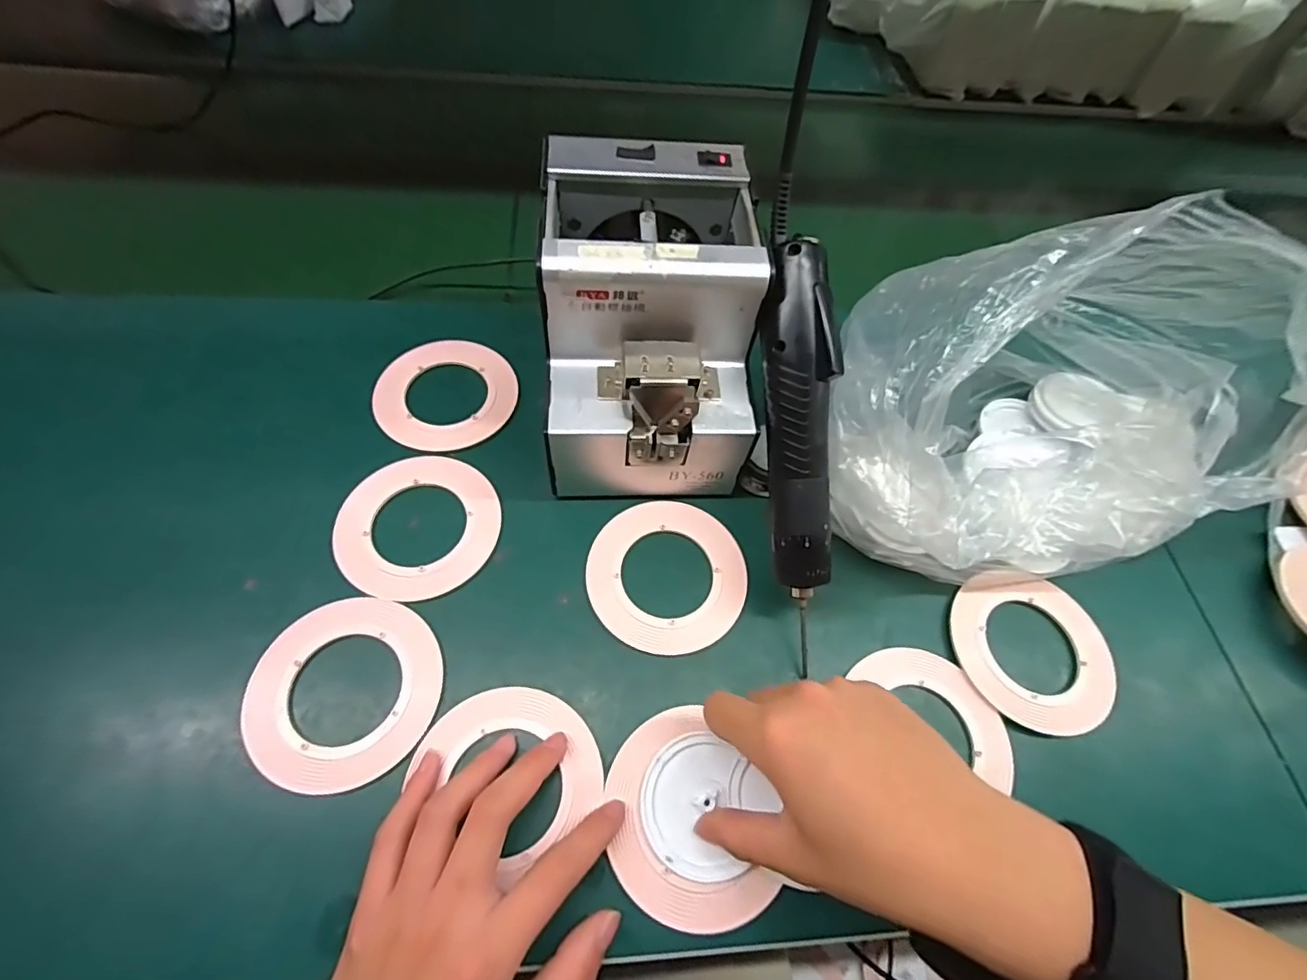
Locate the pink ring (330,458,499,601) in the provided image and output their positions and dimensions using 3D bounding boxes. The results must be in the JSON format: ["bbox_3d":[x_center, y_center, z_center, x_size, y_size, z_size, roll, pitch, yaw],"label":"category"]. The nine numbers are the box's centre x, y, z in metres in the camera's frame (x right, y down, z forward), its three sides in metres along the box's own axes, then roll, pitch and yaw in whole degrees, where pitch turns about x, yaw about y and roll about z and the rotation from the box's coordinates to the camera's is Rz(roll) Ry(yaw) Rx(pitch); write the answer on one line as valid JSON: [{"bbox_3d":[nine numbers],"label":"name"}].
[{"bbox_3d":[-0.153,0.021,0.360,0.099,0.007,0.098,2,60,-4],"label":"pink ring"}]

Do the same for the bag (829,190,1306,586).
[{"bbox_3d":[0.245,-0.054,0.329,0.278,0.192,0.191,-20,64,-15],"label":"bag"}]

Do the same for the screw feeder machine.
[{"bbox_3d":[-0.003,-0.102,0.361,0.125,0.147,0.169,1,61,-4],"label":"screw feeder machine"}]

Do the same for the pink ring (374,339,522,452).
[{"bbox_3d":[-0.156,-0.075,0.416,0.101,0.005,0.100,2,60,-4],"label":"pink ring"}]

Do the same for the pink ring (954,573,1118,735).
[{"bbox_3d":[0.241,0.100,0.350,0.101,0.007,0.097,2,60,-4],"label":"pink ring"}]

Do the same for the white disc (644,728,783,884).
[{"bbox_3d":[0.025,0.165,0.288,0.063,0.014,0.062,2,64,-3],"label":"white disc"}]

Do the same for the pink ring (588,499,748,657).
[{"bbox_3d":[0.009,0.053,0.357,0.098,0.004,0.103,2,60,-4],"label":"pink ring"}]

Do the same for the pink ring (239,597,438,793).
[{"bbox_3d":[-0.171,0.112,0.309,0.101,0.005,0.098,2,60,-4],"label":"pink ring"}]

